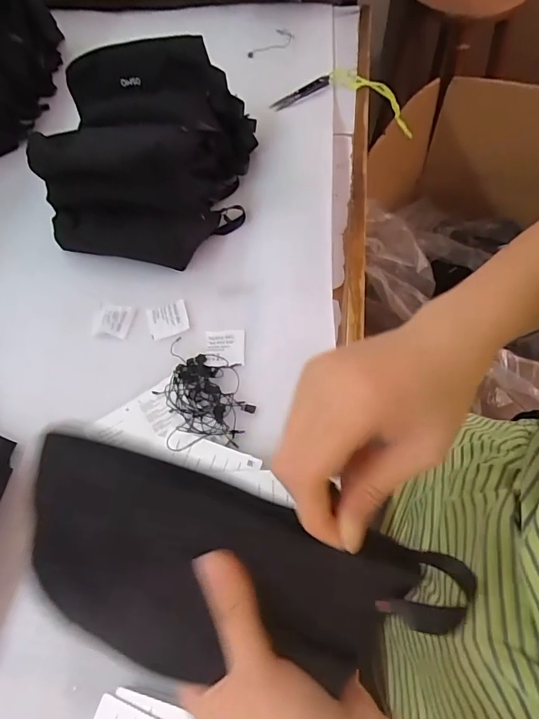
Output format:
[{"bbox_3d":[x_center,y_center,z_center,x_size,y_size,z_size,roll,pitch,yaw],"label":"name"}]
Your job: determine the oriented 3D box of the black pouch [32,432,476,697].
[{"bbox_3d":[-0.016,0.105,0.220,0.203,0.035,0.087,15,88,1],"label":"black pouch"}]

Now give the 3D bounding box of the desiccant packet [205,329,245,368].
[{"bbox_3d":[-0.045,-0.012,0.453,0.038,0.004,0.043,-3,61,3],"label":"desiccant packet"}]

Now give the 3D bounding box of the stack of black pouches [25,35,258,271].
[{"bbox_3d":[-0.140,-0.237,0.517,0.219,0.121,0.230,5,62,7],"label":"stack of black pouches"}]

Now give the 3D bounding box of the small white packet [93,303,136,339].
[{"bbox_3d":[-0.161,-0.041,0.469,0.038,0.006,0.036,7,62,8],"label":"small white packet"}]

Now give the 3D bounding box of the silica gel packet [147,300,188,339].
[{"bbox_3d":[-0.106,-0.042,0.476,0.041,0.007,0.038,-17,61,-5],"label":"silica gel packet"}]

